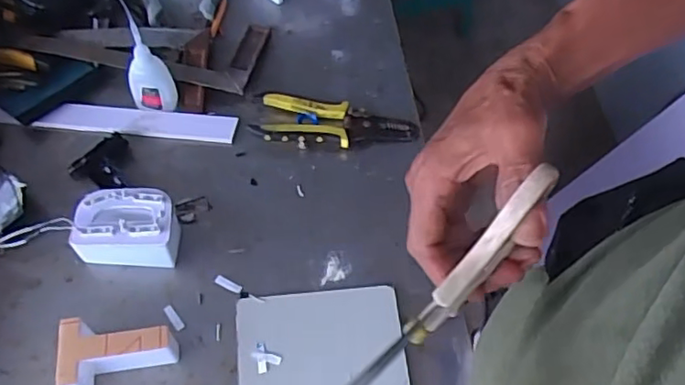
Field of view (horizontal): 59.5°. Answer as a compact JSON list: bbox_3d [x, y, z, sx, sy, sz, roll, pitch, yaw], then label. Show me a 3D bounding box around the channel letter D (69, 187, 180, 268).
[{"bbox_3d":[-0.193,0.032,0.535,0.089,0.051,0.053,-1,58,-3],"label":"channel letter D"}]

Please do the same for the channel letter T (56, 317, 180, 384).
[{"bbox_3d":[-0.178,0.131,0.478,0.082,0.046,0.050,-2,58,-3],"label":"channel letter T"}]

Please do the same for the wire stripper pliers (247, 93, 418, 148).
[{"bbox_3d":[-0.005,-0.073,0.625,0.163,0.023,0.057,3,58,0],"label":"wire stripper pliers"}]

